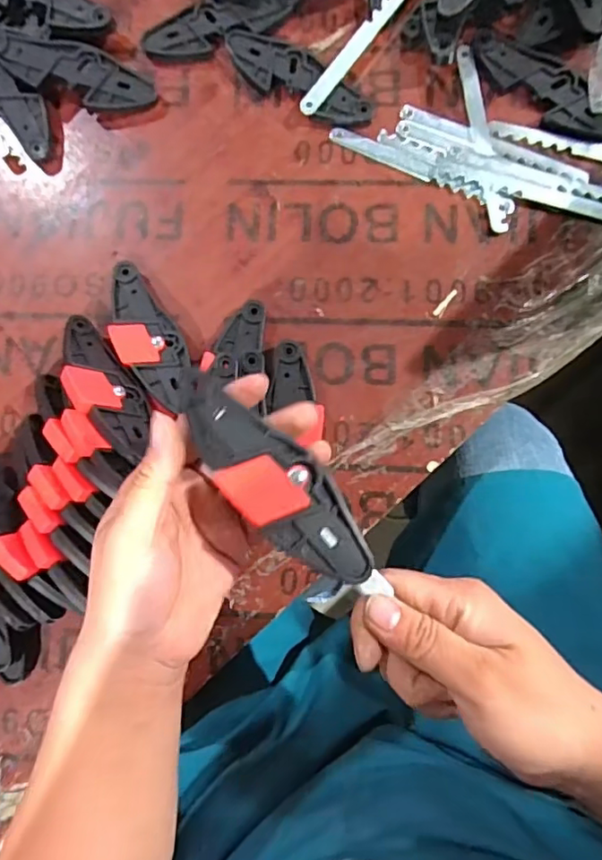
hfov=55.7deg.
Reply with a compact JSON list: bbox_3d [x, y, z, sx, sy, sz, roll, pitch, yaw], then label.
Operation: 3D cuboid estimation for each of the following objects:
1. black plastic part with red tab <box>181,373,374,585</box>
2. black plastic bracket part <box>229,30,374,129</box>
[{"bbox_3d":[-0.014,0.025,0.276,0.039,0.011,0.123,-45,87,0],"label":"black plastic part with red tab"},{"bbox_3d":[-0.002,-0.276,0.448,0.128,0.011,0.040,30,88,5],"label":"black plastic bracket part"}]

